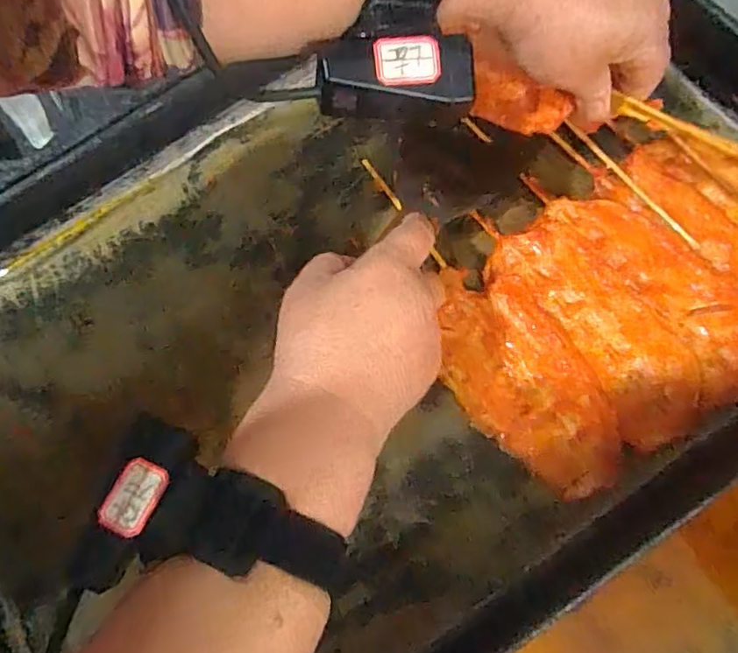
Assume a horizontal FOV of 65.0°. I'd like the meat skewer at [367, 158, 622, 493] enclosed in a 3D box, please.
[{"bbox_3d":[0.067,-0.001,0.374,0.069,0.012,0.239,-33,71,-6],"label":"meat skewer"}]

